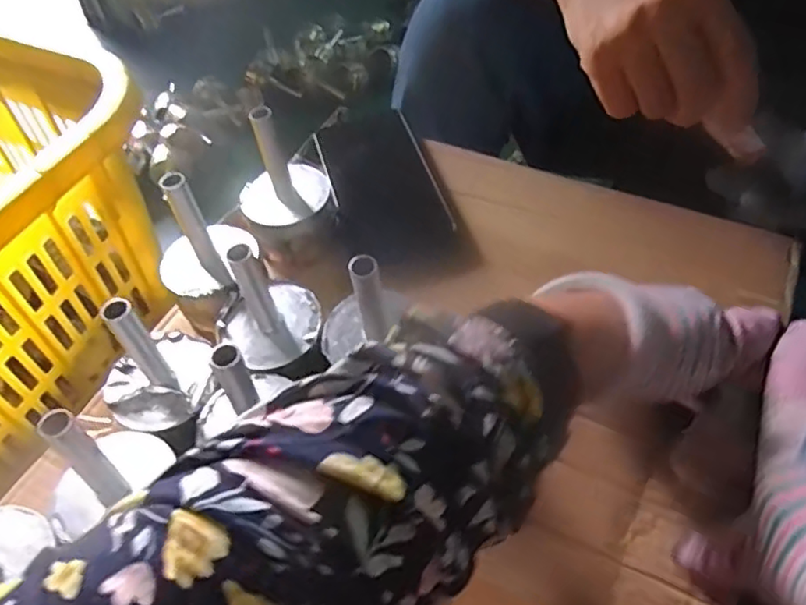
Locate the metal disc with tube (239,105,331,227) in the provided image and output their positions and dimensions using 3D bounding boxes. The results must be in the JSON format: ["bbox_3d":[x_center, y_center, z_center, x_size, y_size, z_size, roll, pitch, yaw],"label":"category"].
[{"bbox_3d":[-0.084,-0.091,0.421,0.059,0.062,0.050,-17,55,-9],"label":"metal disc with tube"}]

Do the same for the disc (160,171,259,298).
[{"bbox_3d":[-0.128,-0.038,0.387,0.056,0.087,0.052,-2,54,2],"label":"disc"}]

